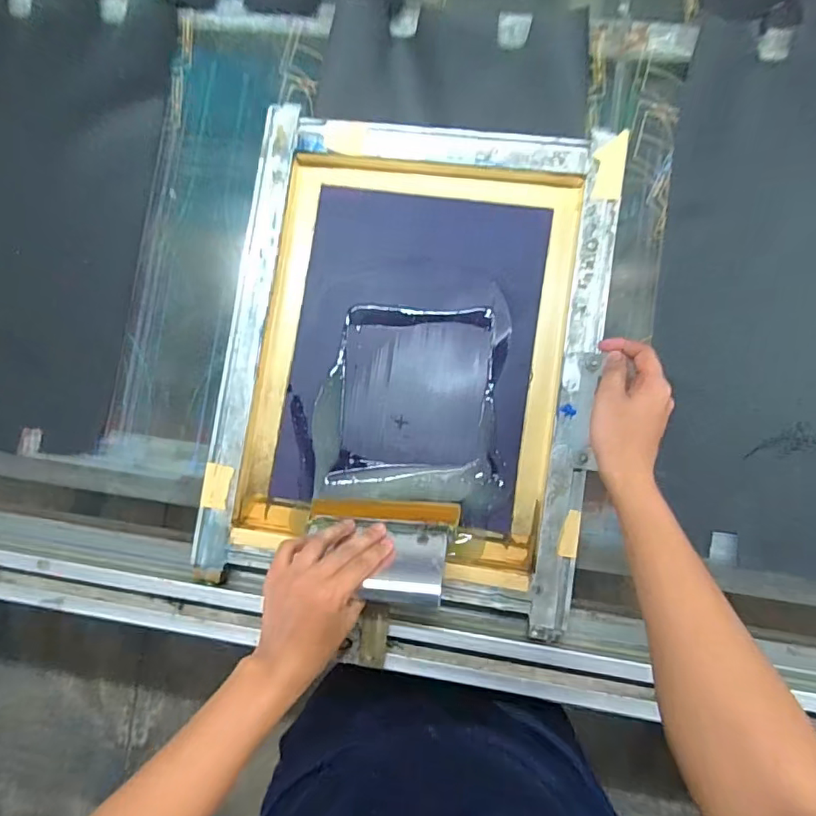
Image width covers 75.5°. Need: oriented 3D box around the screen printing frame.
[{"bbox_3d":[0.000,-0.058,0.577,0.396,0.048,0.505,8,88,9],"label":"screen printing frame"}]

